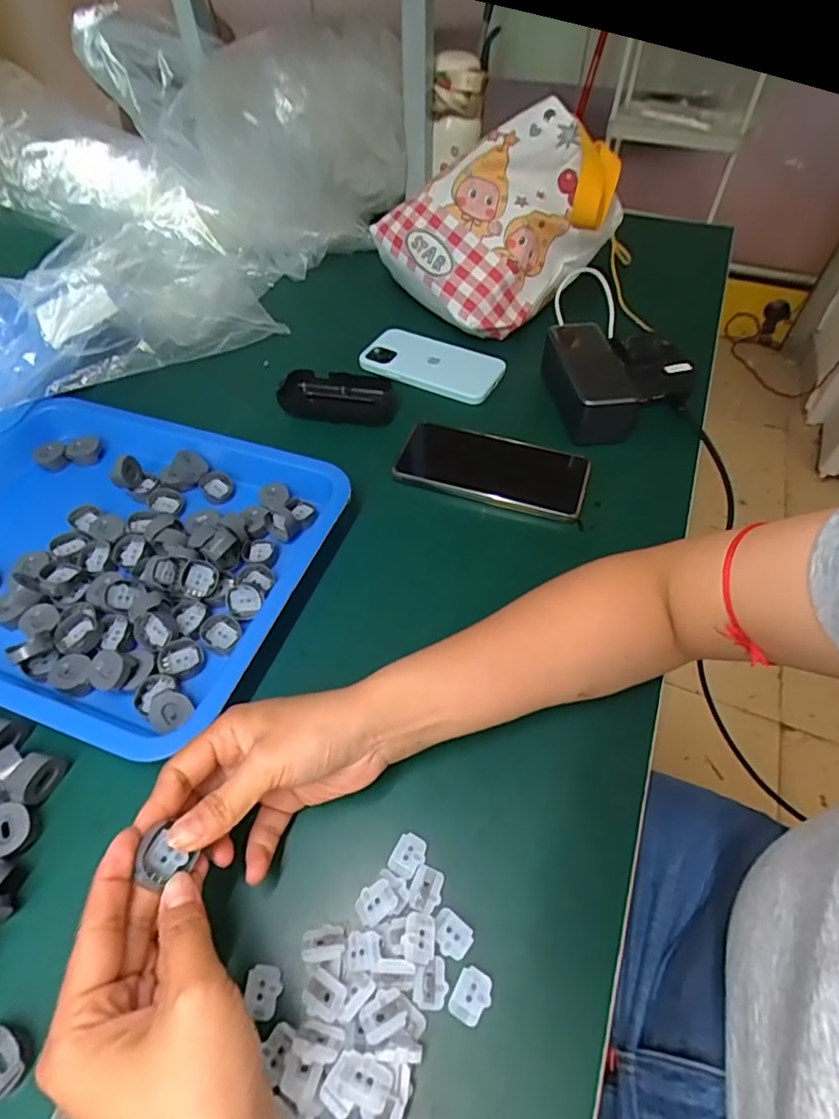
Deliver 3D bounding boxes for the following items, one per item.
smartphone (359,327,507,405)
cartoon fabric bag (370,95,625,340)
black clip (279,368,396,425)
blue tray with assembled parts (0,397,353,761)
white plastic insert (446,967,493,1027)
[{"bbox_3d":[0.014,-0.210,0.595,0.145,0.018,0.073,23,56,15],"label":"smartphone"},{"bbox_3d":[0.096,-0.379,0.623,0.222,0.172,0.193,-28,57,-20],"label":"cartoon fabric bag"},{"bbox_3d":[-0.081,-0.163,0.558,0.111,0.028,0.052,7,53,4],"label":"black clip"},{"bbox_3d":[-0.258,-0.015,0.426,0.329,0.029,0.253,17,54,11],"label":"blue tray with assembled parts"},{"bbox_3d":[0.026,0.215,0.272,0.017,0.004,0.022,26,56,17],"label":"white plastic insert"}]

